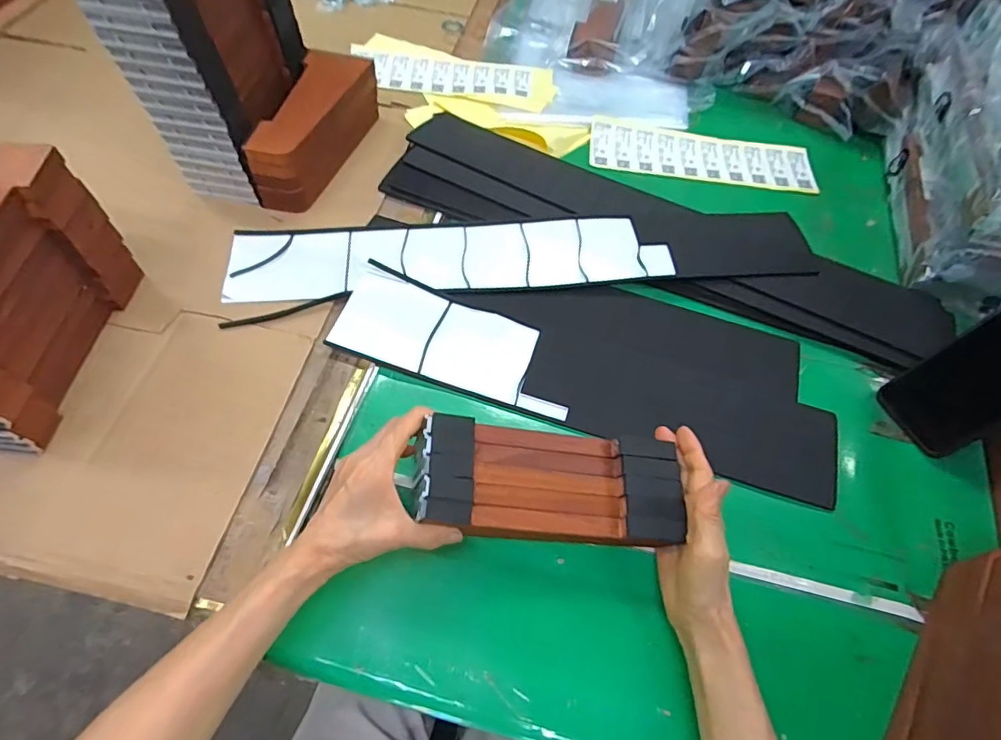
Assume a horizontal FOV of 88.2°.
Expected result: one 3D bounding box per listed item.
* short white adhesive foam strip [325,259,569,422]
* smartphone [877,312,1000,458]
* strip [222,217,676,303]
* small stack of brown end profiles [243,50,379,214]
[{"bbox_3d":[-0.045,-0.032,0.518,0.235,0.005,0.098,18,64,6],"label":"short white adhesive foam strip"},{"bbox_3d":[0.423,0.005,0.446,0.013,0.161,0.078,-7,57,-36],"label":"smartphone"},{"bbox_3d":[-0.056,-0.125,0.565,0.462,0.011,0.095,-3,60,-3],"label":"strip"},{"bbox_3d":[-0.223,-0.288,0.615,0.068,0.082,0.207,17,60,7],"label":"small stack of brown end profiles"}]

